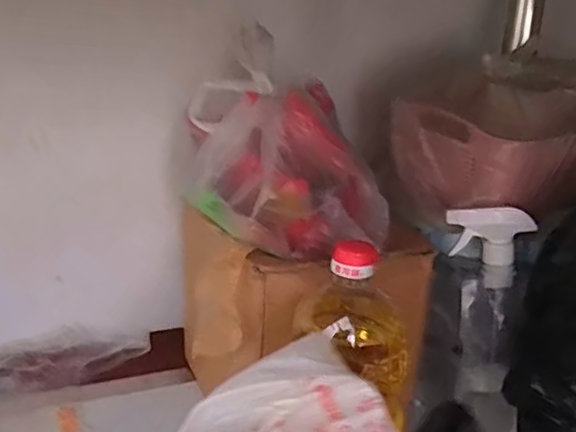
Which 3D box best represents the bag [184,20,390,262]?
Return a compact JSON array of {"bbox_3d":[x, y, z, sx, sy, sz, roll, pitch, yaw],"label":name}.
[{"bbox_3d":[-0.009,-0.070,0.587,0.174,0.184,0.148,-7,21,-25],"label":"bag"}]

